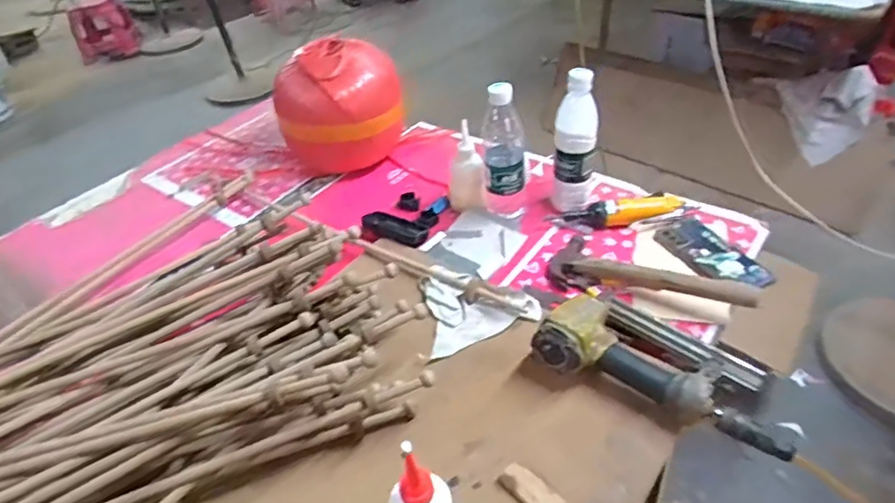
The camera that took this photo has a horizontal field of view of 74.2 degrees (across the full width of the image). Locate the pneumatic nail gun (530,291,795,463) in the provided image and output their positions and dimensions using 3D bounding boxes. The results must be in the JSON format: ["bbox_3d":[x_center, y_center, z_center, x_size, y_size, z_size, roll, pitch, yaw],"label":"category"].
[{"bbox_3d":[0.253,0.125,0.685,0.275,0.073,0.142,19,46,24],"label":"pneumatic nail gun"}]

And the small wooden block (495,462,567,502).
[{"bbox_3d":[0.086,0.247,0.608,0.035,0.013,0.069,-33,49,-29],"label":"small wooden block"}]

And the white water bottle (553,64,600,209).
[{"bbox_3d":[0.195,-0.164,0.907,0.062,0.235,0.066,5,42,11],"label":"white water bottle"}]

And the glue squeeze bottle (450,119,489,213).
[{"bbox_3d":[0.032,-0.128,0.969,0.061,0.142,0.050,-1,41,3],"label":"glue squeeze bottle"}]

